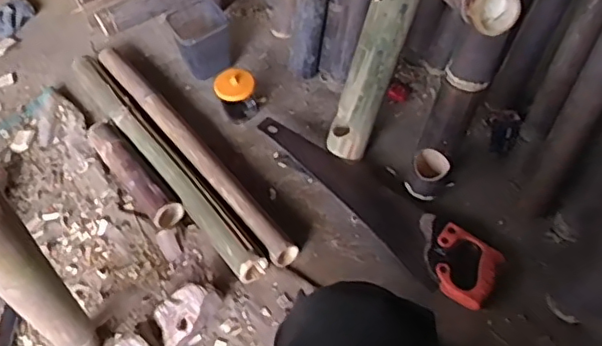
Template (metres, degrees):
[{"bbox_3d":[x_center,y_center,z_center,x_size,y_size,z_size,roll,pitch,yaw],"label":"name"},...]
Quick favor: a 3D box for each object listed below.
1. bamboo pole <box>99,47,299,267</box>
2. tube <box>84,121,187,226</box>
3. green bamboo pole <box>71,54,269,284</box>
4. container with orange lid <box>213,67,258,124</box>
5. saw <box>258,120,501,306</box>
[{"bbox_3d":[-0.220,-0.061,1.112,0.052,0.044,0.649,-33,57,-21],"label":"bamboo pole"},{"bbox_3d":[-0.321,-0.007,1.083,0.052,0.054,0.289,-35,58,-22],"label":"tube"},{"bbox_3d":[-0.275,-0.037,1.106,0.060,0.045,0.650,-33,57,-21],"label":"green bamboo pole"},{"bbox_3d":[-0.128,-0.154,1.156,0.076,0.092,0.073,-2,51,2],"label":"container with orange lid"},{"bbox_3d":[0.115,0.047,1.015,0.510,0.035,0.126,35,61,26],"label":"saw"}]

